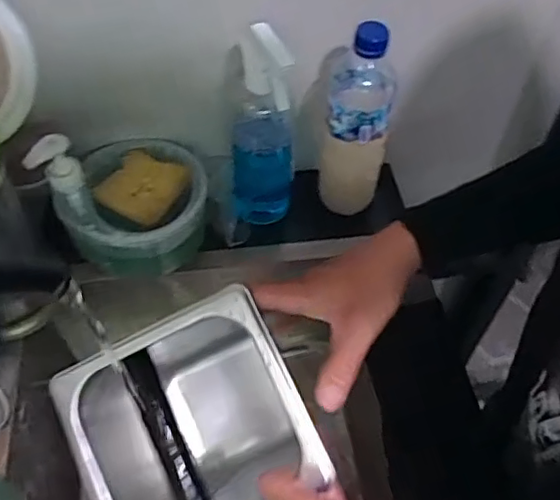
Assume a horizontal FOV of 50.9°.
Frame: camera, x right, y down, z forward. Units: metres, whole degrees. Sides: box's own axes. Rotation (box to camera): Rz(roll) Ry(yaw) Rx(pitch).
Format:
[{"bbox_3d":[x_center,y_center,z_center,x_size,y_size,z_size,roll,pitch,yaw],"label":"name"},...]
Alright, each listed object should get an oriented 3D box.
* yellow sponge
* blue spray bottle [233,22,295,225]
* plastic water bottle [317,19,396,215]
[{"bbox_3d":[-0.145,-0.068,0.622,0.080,0.016,0.078,24,56,14],"label":"yellow sponge"},{"bbox_3d":[-0.018,-0.113,0.591,0.063,0.237,0.054,3,53,2],"label":"blue spray bottle"},{"bbox_3d":[0.081,-0.128,0.613,0.064,0.223,0.063,6,53,3],"label":"plastic water bottle"}]

